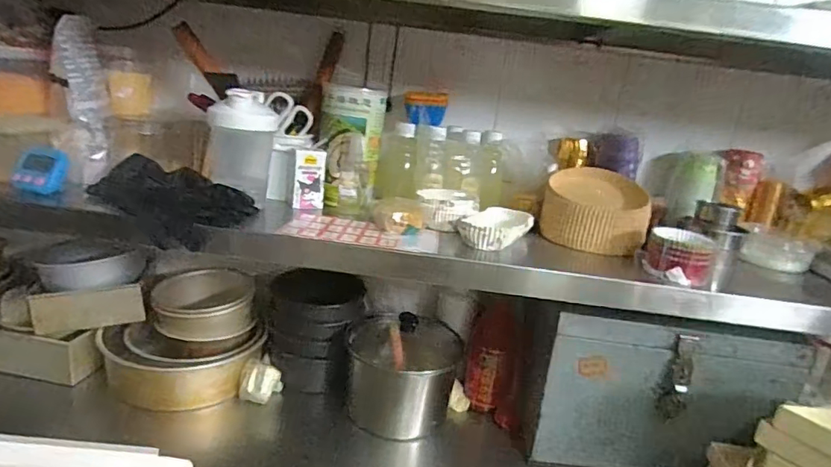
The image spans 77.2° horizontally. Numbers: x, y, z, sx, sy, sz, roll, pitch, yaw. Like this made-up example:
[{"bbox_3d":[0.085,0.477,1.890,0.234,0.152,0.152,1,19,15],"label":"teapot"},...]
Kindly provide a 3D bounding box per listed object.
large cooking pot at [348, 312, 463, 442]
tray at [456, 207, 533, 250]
[{"bbox_3d":[-0.023,0.224,0.871,0.188,0.154,0.147,8,17,1],"label":"large cooking pot"},{"bbox_3d":[0.113,-0.010,0.738,0.100,0.030,0.137,11,18,12],"label":"tray"}]

